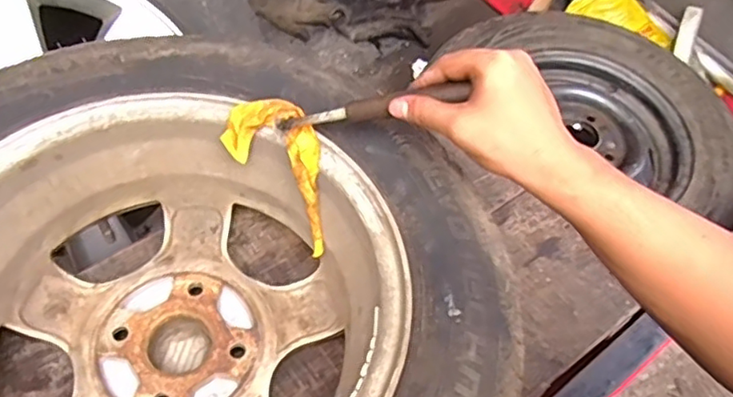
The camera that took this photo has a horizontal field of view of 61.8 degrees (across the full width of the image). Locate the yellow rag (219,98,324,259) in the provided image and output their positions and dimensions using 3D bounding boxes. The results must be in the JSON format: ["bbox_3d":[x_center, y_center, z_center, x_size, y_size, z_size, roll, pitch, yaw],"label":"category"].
[{"bbox_3d":[-0.065,-0.028,0.532,0.120,0.081,0.062,40,66,21],"label":"yellow rag"}]

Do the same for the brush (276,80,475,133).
[{"bbox_3d":[-0.001,-0.069,0.472,0.160,0.012,0.017,-8,55,27],"label":"brush"}]

